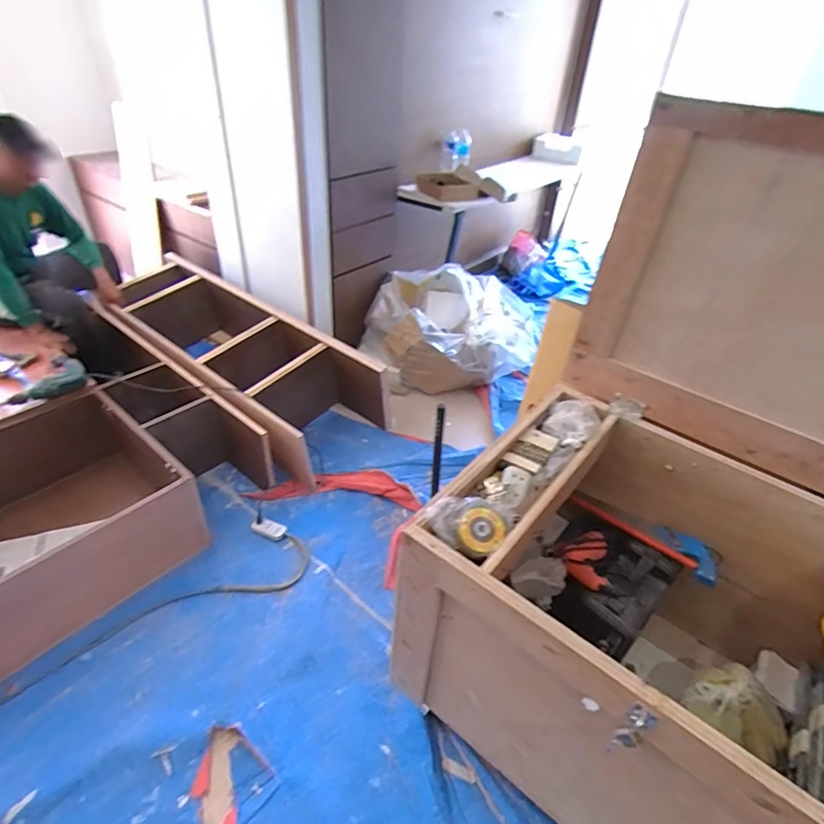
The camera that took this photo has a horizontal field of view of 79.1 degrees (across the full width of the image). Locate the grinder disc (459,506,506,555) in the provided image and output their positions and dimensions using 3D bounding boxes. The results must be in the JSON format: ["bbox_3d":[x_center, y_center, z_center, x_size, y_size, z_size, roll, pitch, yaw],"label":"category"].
[{"bbox_3d":[0.136,0.224,0.961,0.083,0.019,0.094,19,56,12],"label":"grinder disc"}]

